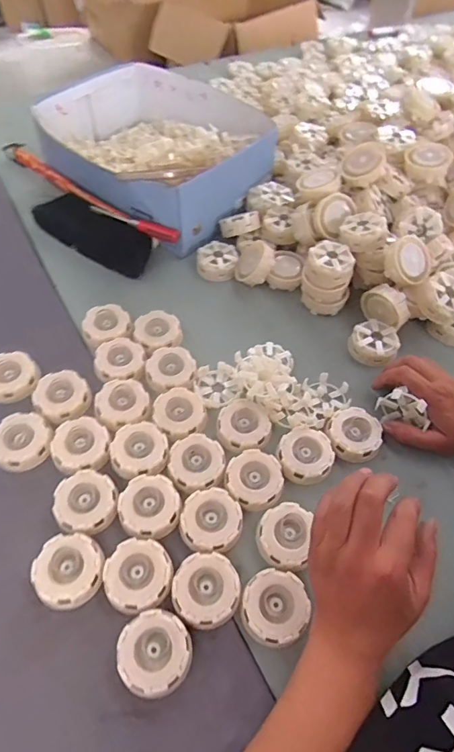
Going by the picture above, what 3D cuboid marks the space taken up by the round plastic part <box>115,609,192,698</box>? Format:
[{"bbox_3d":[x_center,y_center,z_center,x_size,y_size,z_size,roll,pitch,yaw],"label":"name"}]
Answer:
[{"bbox_3d":[-0.062,0.241,0.398,0.060,0.030,0.062,1,55,-2],"label":"round plastic part"}]

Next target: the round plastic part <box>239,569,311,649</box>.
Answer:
[{"bbox_3d":[0.045,0.215,0.423,0.061,0.023,0.061,1,55,-2],"label":"round plastic part"}]

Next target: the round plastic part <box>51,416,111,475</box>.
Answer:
[{"bbox_3d":[-0.159,0.075,0.500,0.057,0.016,0.060,-2,55,-4],"label":"round plastic part"}]

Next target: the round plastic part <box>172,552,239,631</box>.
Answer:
[{"bbox_3d":[-0.020,0.201,0.428,0.060,0.025,0.063,1,55,-2],"label":"round plastic part"}]

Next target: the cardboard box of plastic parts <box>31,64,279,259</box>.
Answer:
[{"bbox_3d":[-0.110,-0.381,0.764,0.329,0.103,0.271,36,61,20],"label":"cardboard box of plastic parts"}]

